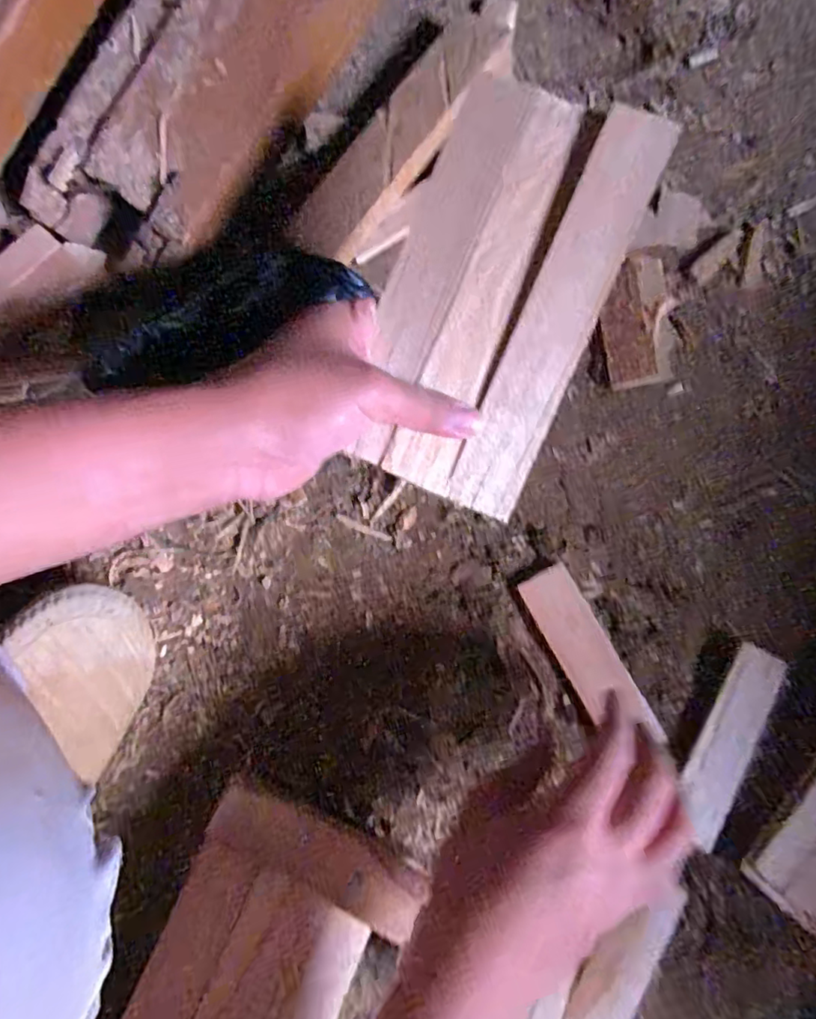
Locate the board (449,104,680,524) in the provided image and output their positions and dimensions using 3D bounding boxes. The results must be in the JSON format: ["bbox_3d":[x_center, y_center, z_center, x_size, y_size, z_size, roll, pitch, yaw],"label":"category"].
[{"bbox_3d":[0.079,-0.100,0.308,0.037,0.007,0.215,24,94,3],"label":"board"}]

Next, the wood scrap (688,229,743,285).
[{"bbox_3d":[0.254,-0.206,0.476,0.061,0.004,0.019,-41,86,-7],"label":"wood scrap"}]

